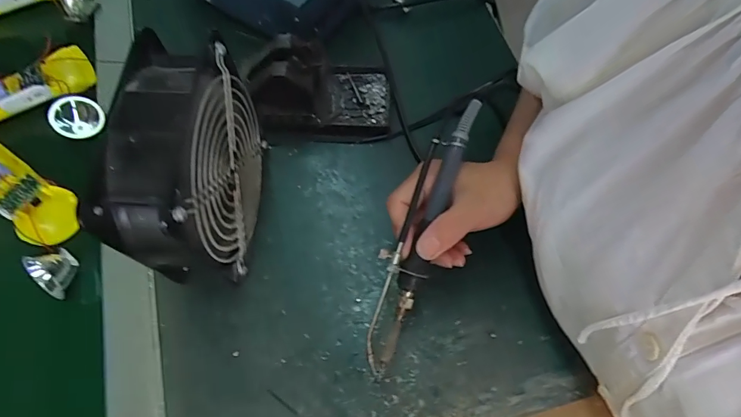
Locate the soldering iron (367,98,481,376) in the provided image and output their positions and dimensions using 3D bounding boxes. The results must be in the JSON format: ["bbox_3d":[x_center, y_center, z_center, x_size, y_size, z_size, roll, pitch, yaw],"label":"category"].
[{"bbox_3d":[0.033,0.017,0.309,0.032,0.016,0.206,20,87,8],"label":"soldering iron"}]

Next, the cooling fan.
[{"bbox_3d":[-0.125,-0.024,0.316,0.054,0.155,0.138,4,67,3],"label":"cooling fan"}]

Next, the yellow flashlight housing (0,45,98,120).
[{"bbox_3d":[-0.339,-0.105,0.402,0.152,0.027,0.036,-31,70,-12],"label":"yellow flashlight housing"}]

